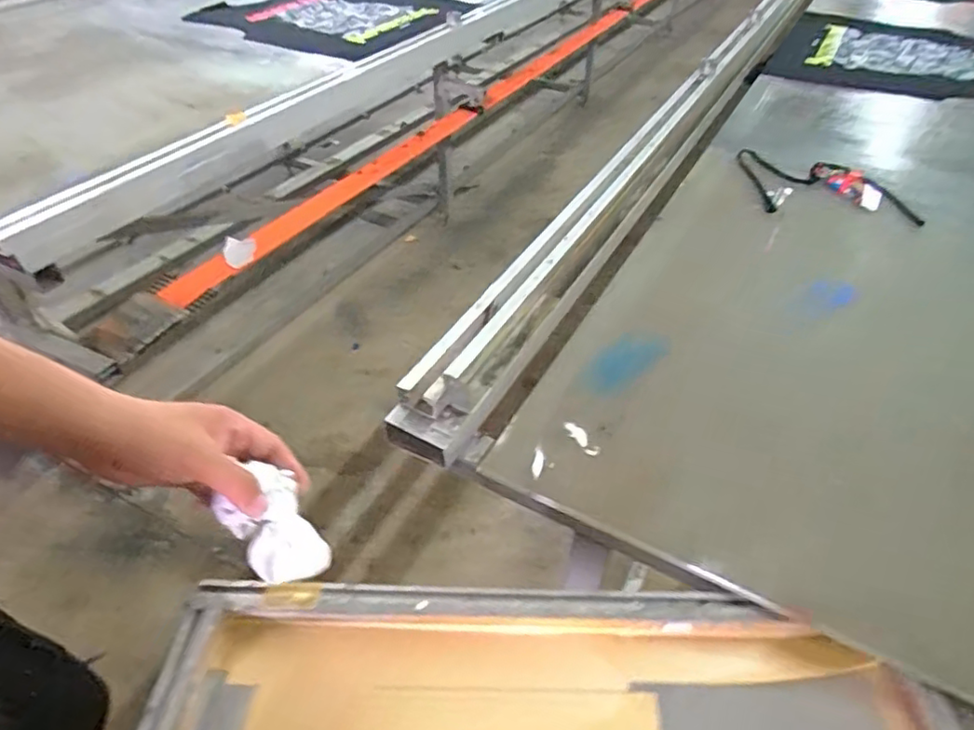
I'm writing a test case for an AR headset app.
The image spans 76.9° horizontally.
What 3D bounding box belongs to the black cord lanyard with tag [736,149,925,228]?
[{"bbox_3d":[0.599,-0.352,1.117,0.253,0.017,0.281,2,42,2],"label":"black cord lanyard with tag"}]

